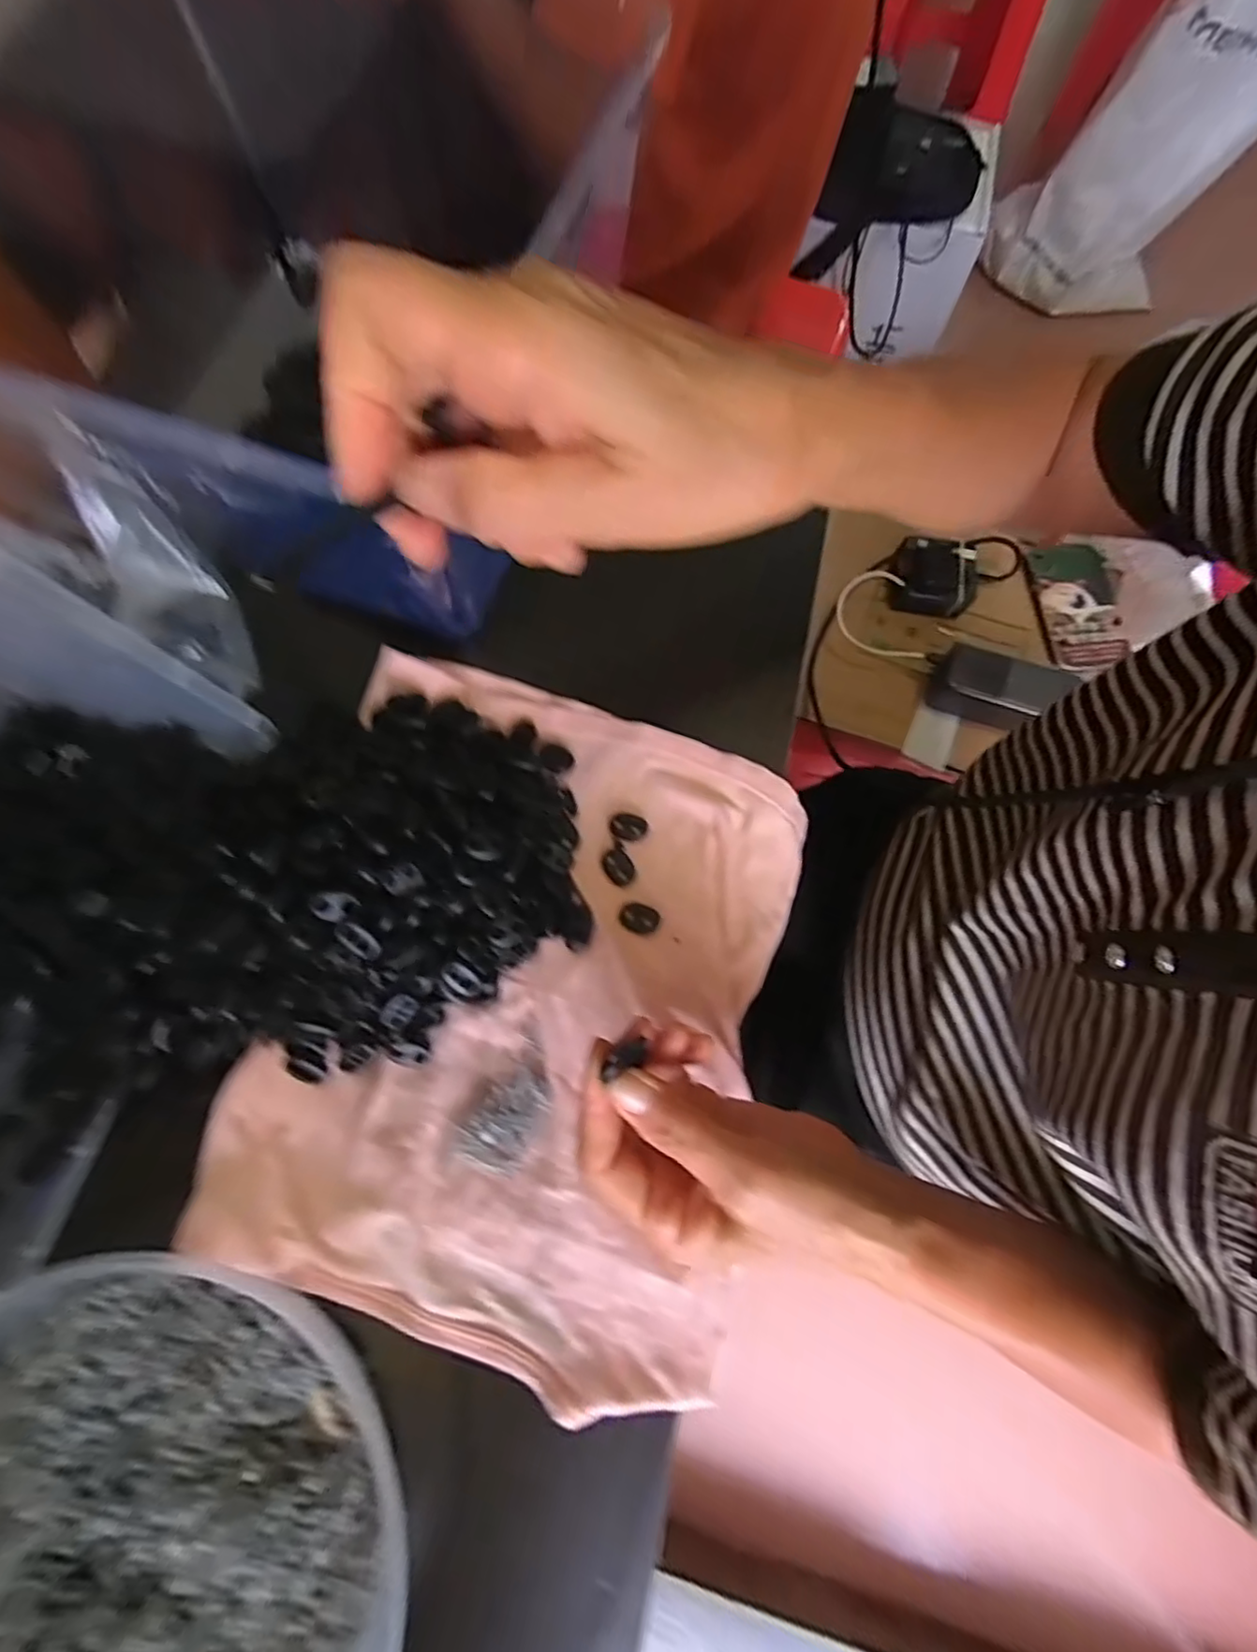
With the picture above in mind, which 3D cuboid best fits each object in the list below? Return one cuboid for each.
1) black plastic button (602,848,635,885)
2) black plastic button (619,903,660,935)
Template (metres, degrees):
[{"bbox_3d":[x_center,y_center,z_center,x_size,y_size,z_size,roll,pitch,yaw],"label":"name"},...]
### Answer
[{"bbox_3d":[-0.006,0.022,0.334,0.015,0.004,0.020,-32,79,-9],"label":"black plastic button"},{"bbox_3d":[0.006,0.048,0.326,0.021,0.004,0.015,18,76,3],"label":"black plastic button"}]

